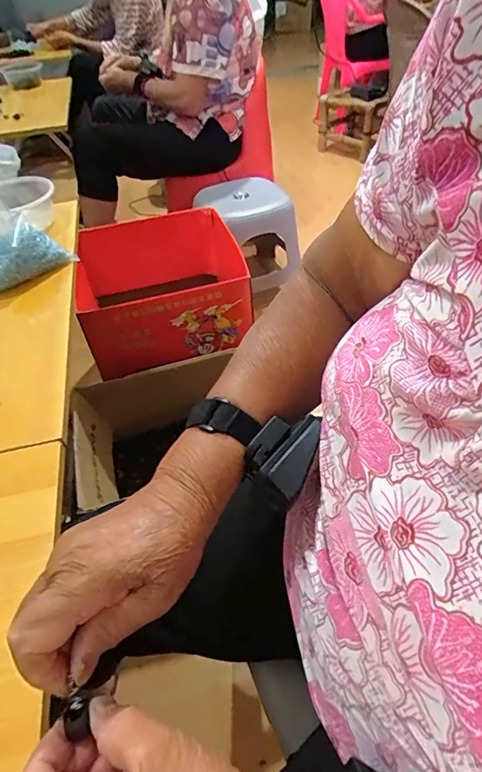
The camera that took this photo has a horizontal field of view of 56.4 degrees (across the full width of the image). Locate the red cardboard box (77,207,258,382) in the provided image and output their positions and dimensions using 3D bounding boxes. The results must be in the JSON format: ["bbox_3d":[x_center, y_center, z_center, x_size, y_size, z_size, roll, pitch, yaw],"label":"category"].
[{"bbox_3d":[-0.151,-0.245,1.091,0.423,0.201,0.415,-14,46,-9],"label":"red cardboard box"}]

